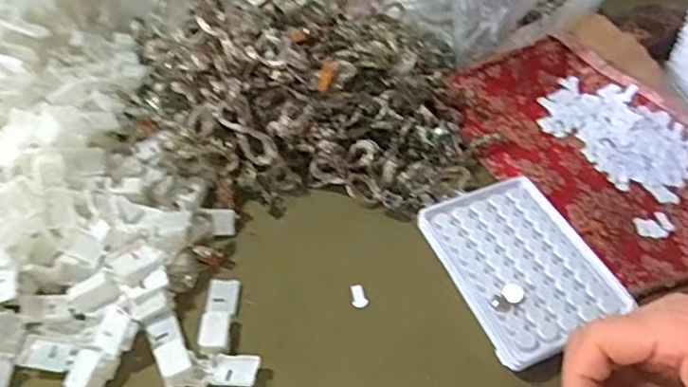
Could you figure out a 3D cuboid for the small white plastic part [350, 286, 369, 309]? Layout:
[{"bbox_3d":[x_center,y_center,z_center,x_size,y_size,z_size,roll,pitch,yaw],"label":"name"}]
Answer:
[{"bbox_3d":[0.010,0.071,0.393,0.010,0.004,0.018,-4,51,-6],"label":"small white plastic part"}]

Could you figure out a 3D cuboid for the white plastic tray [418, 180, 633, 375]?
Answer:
[{"bbox_3d":[0.123,0.049,0.398,0.095,0.022,0.130,-16,51,-17],"label":"white plastic tray"}]

